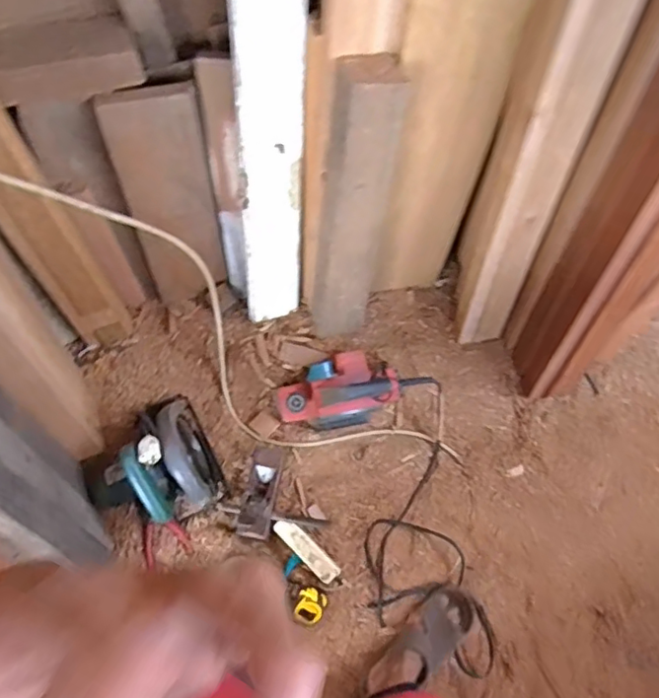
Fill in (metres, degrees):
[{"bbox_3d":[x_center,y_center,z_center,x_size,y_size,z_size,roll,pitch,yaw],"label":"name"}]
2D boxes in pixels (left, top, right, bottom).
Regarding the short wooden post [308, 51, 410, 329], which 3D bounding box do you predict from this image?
[{"bbox_3d":[0.039,-0.245,1.111,0.120,0.610,0.099,11,55,2],"label":"short wooden post"}]

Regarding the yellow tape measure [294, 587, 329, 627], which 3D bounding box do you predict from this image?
[{"bbox_3d":[-0.038,0.522,1.209,0.056,0.038,0.069,21,77,4],"label":"yellow tape measure"}]

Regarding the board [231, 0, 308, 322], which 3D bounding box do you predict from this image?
[{"bbox_3d":[-0.108,-0.314,1.116,0.114,0.697,0.023,1,50,-4],"label":"board"}]

